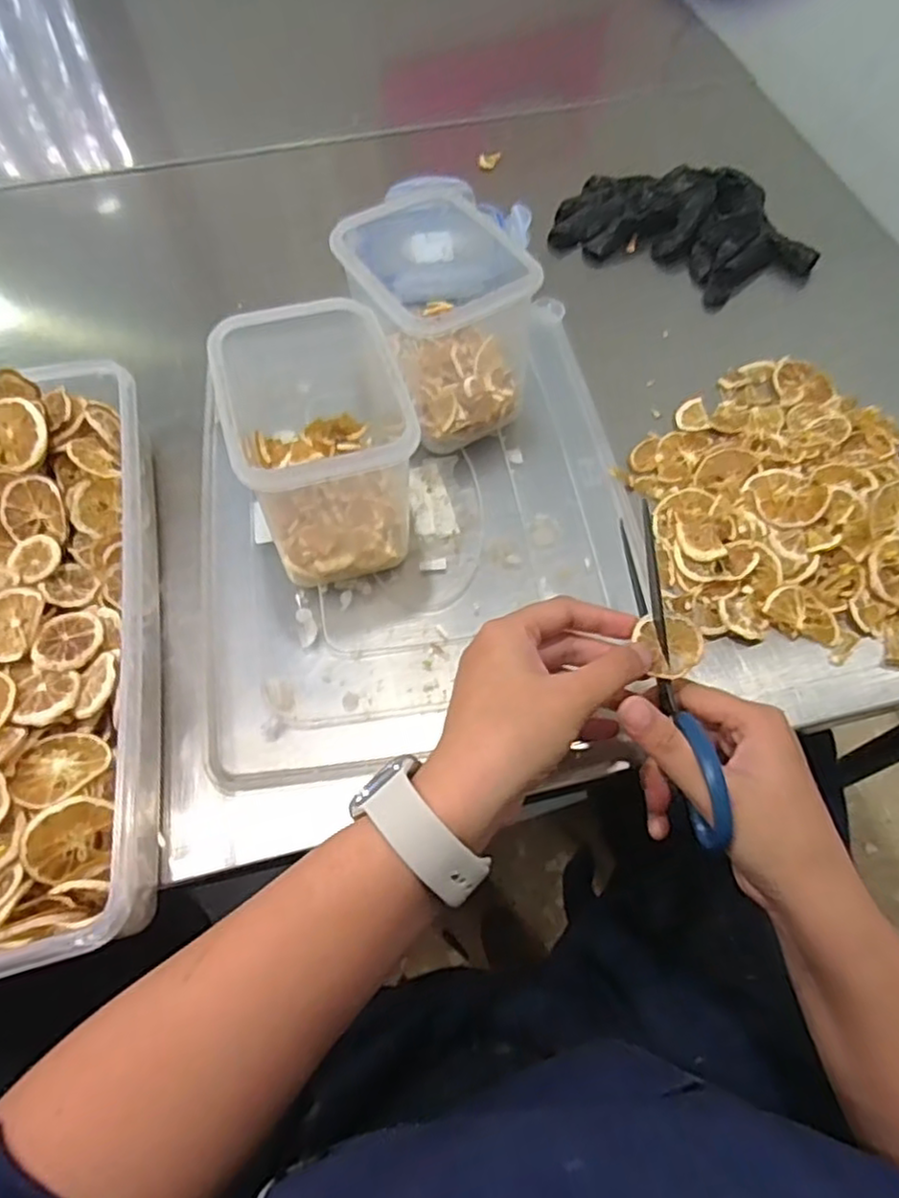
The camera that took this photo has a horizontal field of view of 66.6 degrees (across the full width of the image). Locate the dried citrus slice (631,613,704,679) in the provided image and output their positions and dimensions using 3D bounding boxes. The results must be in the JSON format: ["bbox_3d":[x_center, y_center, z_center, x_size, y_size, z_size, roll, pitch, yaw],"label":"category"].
[{"bbox_3d":[0.115,0.023,0.354,0.031,0.007,0.032,-18,63,-10],"label":"dried citrus slice"}]

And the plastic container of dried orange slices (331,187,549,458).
[{"bbox_3d":[-0.009,-0.188,0.472,0.105,0.115,0.131,-21,64,-12],"label":"plastic container of dried orange slices"}]

